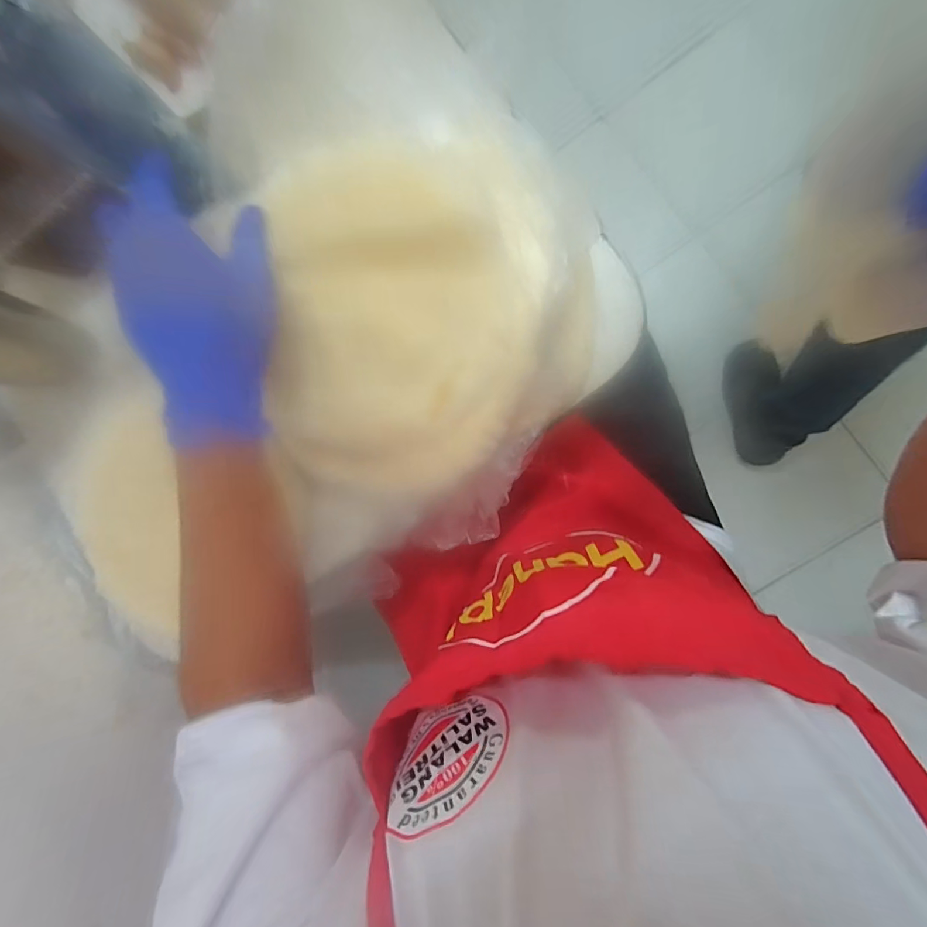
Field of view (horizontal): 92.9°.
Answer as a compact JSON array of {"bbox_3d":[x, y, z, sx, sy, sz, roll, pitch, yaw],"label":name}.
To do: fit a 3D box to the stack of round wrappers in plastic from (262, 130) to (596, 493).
[{"bbox_3d":[-0.019,-0.108,0.340,0.236,0.041,0.255,2,101,-3],"label":"stack of round wrappers in plastic"}]

